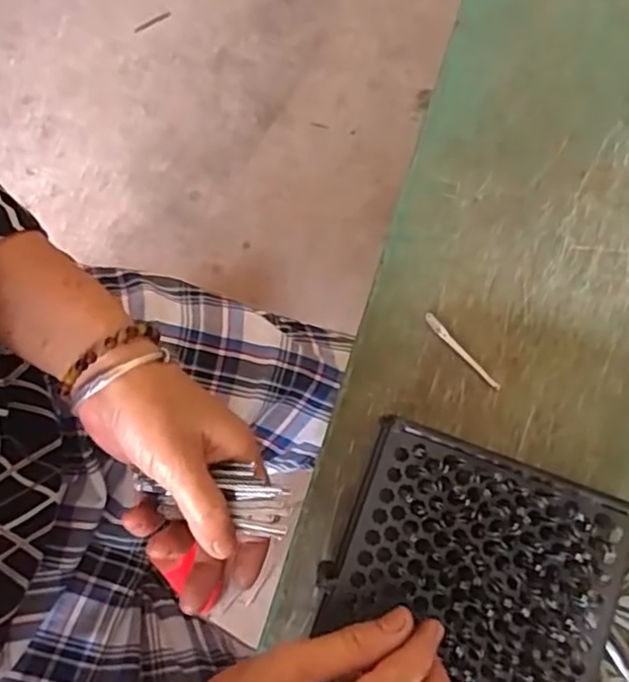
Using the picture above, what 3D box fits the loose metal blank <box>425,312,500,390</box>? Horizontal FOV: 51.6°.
[{"bbox_3d":[0.100,0.007,0.440,0.008,0.006,0.068,-40,82,-7],"label":"loose metal blank"}]

